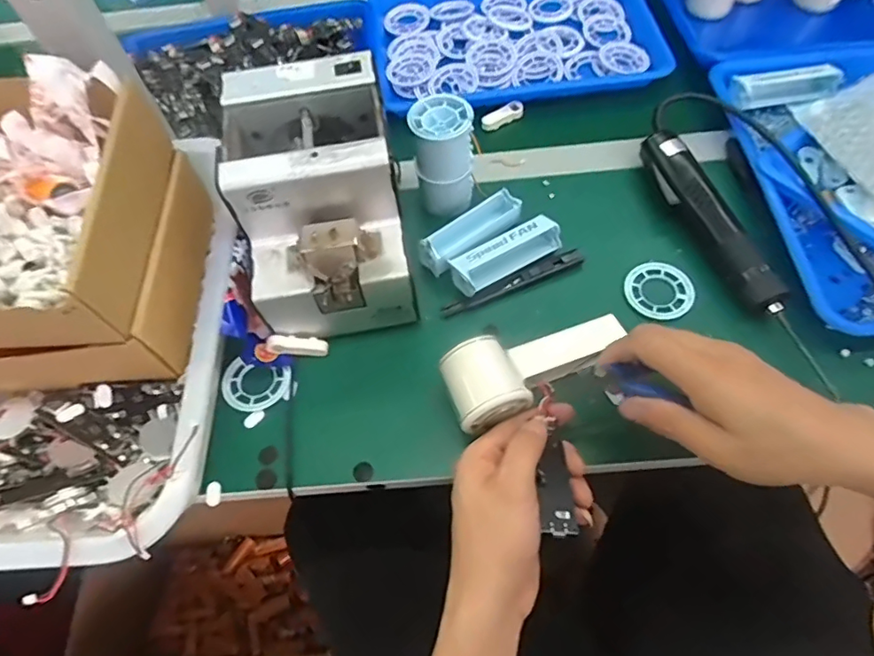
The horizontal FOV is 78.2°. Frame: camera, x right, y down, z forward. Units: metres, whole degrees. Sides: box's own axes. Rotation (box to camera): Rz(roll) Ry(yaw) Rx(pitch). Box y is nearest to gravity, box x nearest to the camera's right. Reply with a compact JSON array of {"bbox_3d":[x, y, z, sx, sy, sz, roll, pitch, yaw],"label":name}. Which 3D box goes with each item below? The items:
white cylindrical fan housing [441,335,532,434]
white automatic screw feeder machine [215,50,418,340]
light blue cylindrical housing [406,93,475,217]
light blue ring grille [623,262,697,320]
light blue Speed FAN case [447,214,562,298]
[{"bbox_3d":[0.036,0.047,0.426,0.053,0.049,0.061,-24,62,-9],"label":"white cylindrical fan housing"},{"bbox_3d":[-0.095,-0.103,0.454,0.122,0.144,0.170,-9,61,-1],"label":"white automatic screw feeder machine"},{"bbox_3d":[0.005,-0.163,0.506,0.052,0.095,0.052,-16,61,-4],"label":"light blue cylindrical housing"},{"bbox_3d":[0.200,-0.034,0.482,0.060,0.008,0.059,-2,61,3],"label":"light blue ring grille"},{"bbox_3d":[0.063,-0.066,0.493,0.103,0.033,0.035,-30,63,-12],"label":"light blue Speed FAN case"}]

